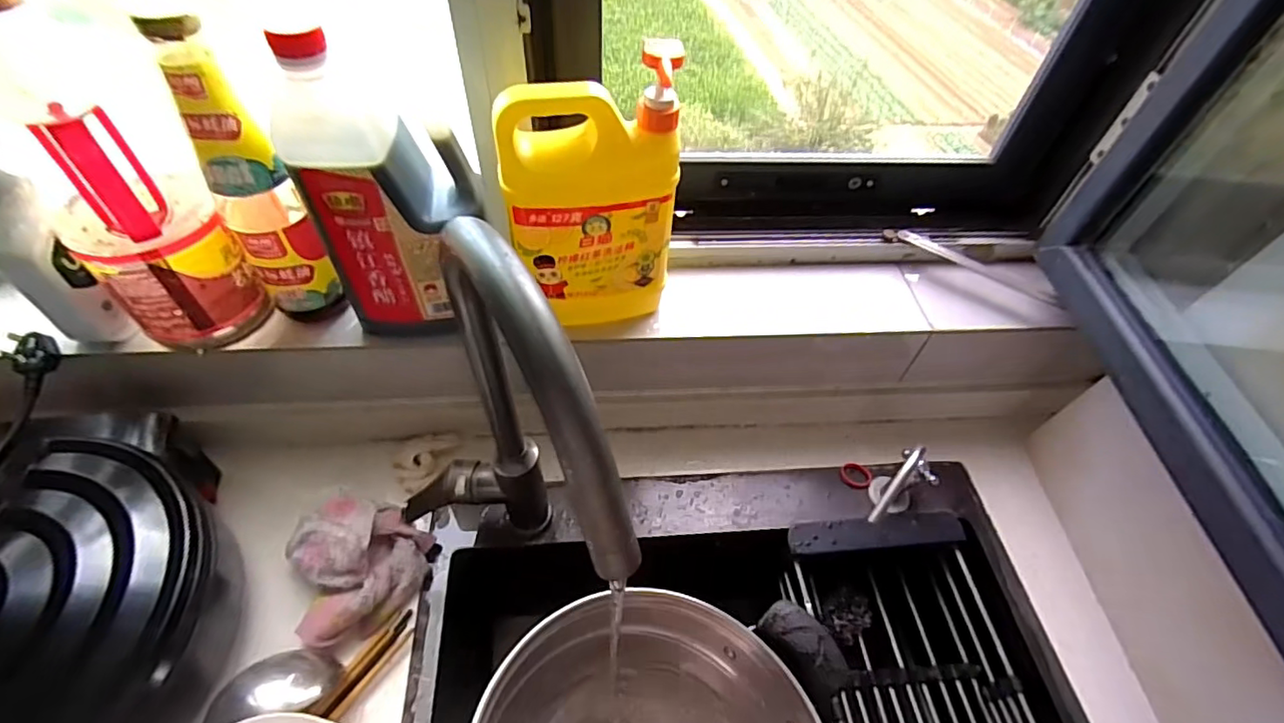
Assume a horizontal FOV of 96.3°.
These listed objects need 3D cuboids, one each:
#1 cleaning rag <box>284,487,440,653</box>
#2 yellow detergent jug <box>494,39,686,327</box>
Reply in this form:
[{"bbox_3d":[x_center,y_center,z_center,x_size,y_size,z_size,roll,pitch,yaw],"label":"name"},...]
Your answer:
[{"bbox_3d":[-0.261,0.183,0.509,0.112,0.053,0.115,19,53,11],"label":"cleaning rag"},{"bbox_3d":[-0.041,-0.127,0.476,0.141,0.214,0.070,-6,52,-9],"label":"yellow detergent jug"}]

